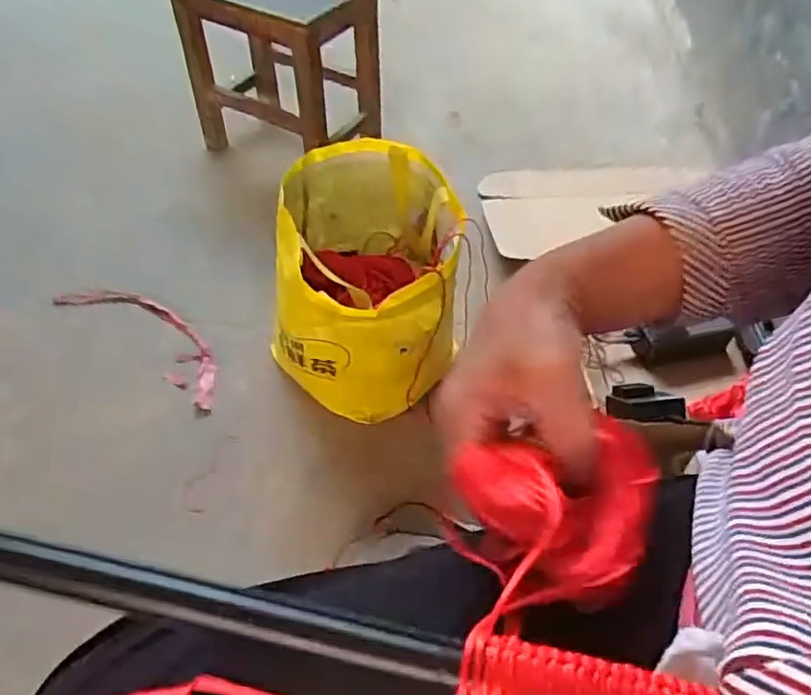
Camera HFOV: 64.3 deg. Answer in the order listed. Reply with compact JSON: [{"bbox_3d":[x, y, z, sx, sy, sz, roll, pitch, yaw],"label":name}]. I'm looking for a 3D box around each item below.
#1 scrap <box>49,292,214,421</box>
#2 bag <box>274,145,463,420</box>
[{"bbox_3d":[-0.368,-0.019,0.929,0.333,0.009,0.096,32,54,23],"label":"scrap"},{"bbox_3d":[-0.043,-0.073,0.822,0.208,0.255,0.257,4,49,0],"label":"bag"}]

